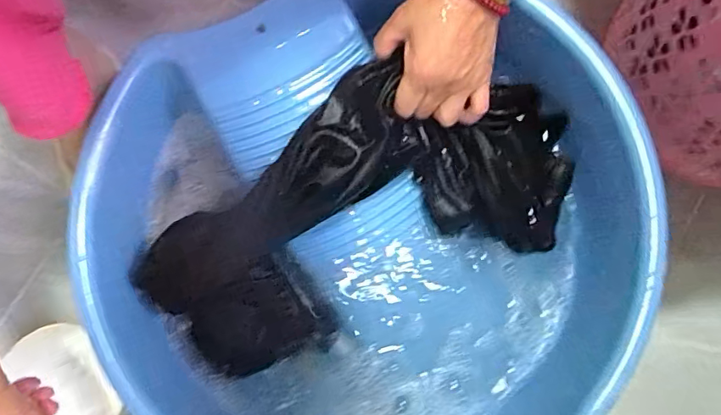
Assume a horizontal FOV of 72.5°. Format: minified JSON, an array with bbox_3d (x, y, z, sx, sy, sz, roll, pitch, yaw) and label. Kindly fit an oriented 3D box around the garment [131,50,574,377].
[{"bbox_3d":[0.005,-0.001,0.448,0.408,0.100,0.192,-25,80,-4],"label":"garment"}]

